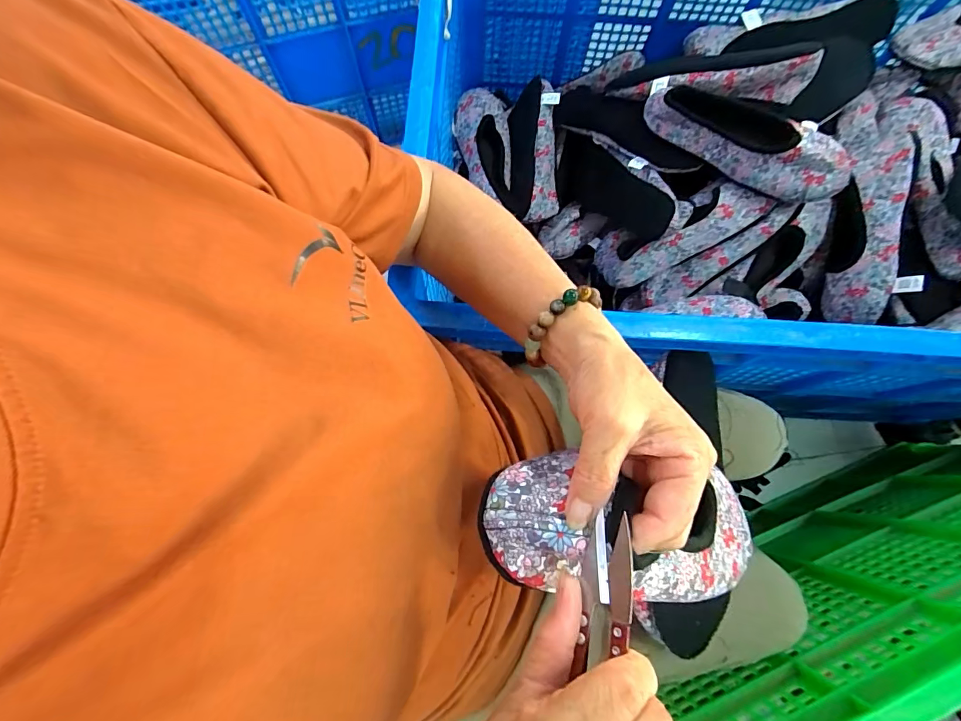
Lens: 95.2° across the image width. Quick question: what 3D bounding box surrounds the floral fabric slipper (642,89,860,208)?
[{"bbox_3d":[0.351,-0.292,0.585,0.262,0.067,0.074,33,77,7],"label":"floral fabric slipper"}]

